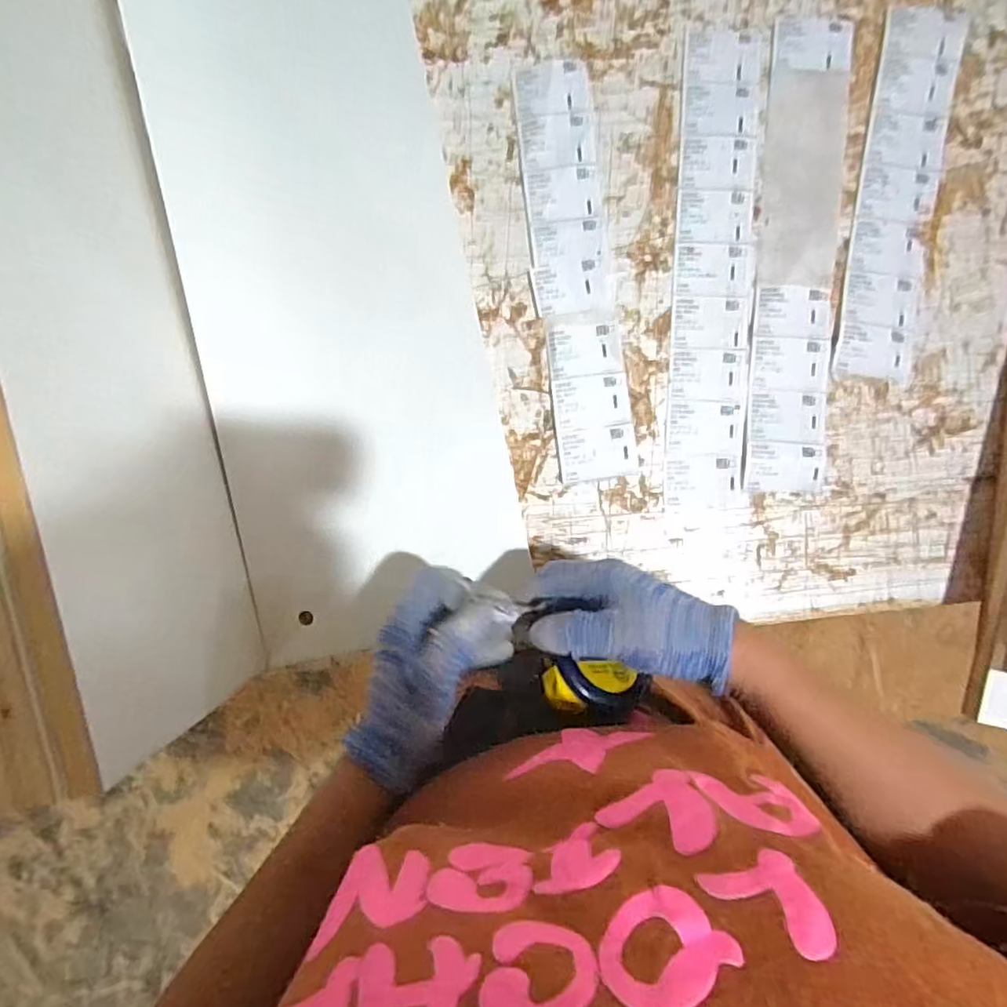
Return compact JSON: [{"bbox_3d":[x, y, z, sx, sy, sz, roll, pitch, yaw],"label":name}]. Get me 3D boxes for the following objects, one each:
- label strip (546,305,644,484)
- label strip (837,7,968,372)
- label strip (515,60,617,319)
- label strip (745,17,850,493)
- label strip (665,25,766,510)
[{"bbox_3d":[0.068,-0.083,0.471,0.060,0.005,0.127,-8,92,0],"label":"label strip"},{"bbox_3d":[0.300,-0.235,0.461,0.057,0.006,0.278,9,92,1],"label":"label strip"},{"bbox_3d":[0.048,-0.243,0.468,0.062,0.007,0.194,-5,92,0],"label":"label strip"},{"bbox_3d":[0.227,-0.193,0.467,0.060,0.005,0.360,3,90,1],"label":"label strip"},{"bbox_3d":[0.162,-0.181,0.470,0.059,0.004,0.366,3,91,2],"label":"label strip"}]

